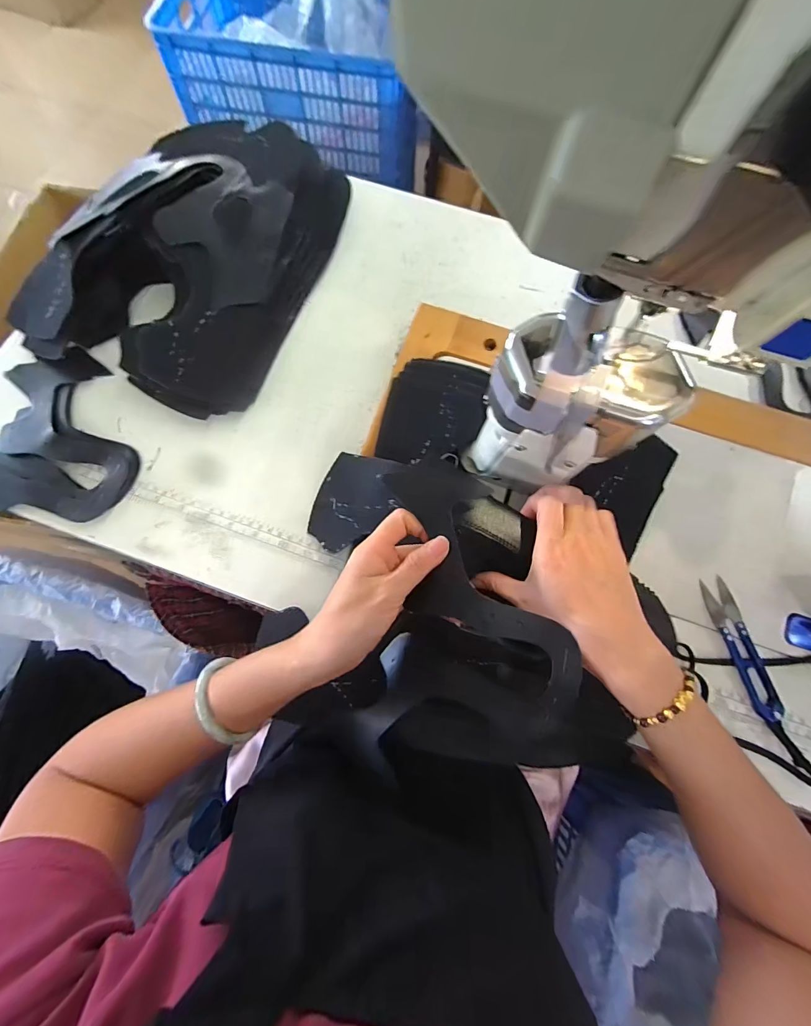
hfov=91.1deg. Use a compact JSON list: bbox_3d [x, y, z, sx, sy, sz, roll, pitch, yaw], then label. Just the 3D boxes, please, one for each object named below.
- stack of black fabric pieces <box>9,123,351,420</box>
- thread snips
[{"bbox_3d":[-0.222,-0.260,0.416,0.228,0.086,0.294,22,74,5],"label":"stack of black fabric pieces"},{"bbox_3d":[0.298,0.117,0.351,0.028,0.010,0.119,-14,74,-6],"label":"thread snips"}]

